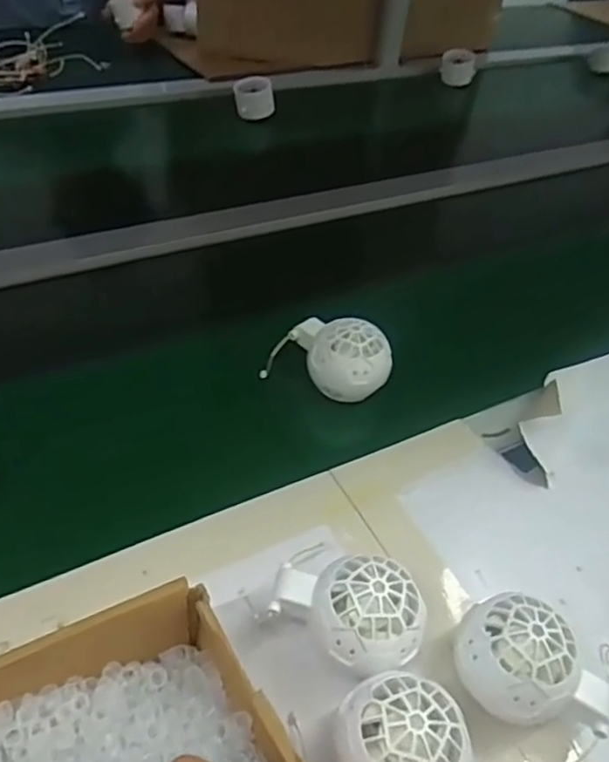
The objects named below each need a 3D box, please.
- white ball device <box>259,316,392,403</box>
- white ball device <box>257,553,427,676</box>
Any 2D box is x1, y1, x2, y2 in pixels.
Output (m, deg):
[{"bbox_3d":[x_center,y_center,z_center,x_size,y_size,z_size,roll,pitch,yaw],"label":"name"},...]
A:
[{"bbox_3d":[0.022,-0.024,0.510,0.091,0.049,0.050,22,44,16],"label":"white ball device"},{"bbox_3d":[0.022,0.122,0.357,0.087,0.051,0.054,29,47,22],"label":"white ball device"}]

